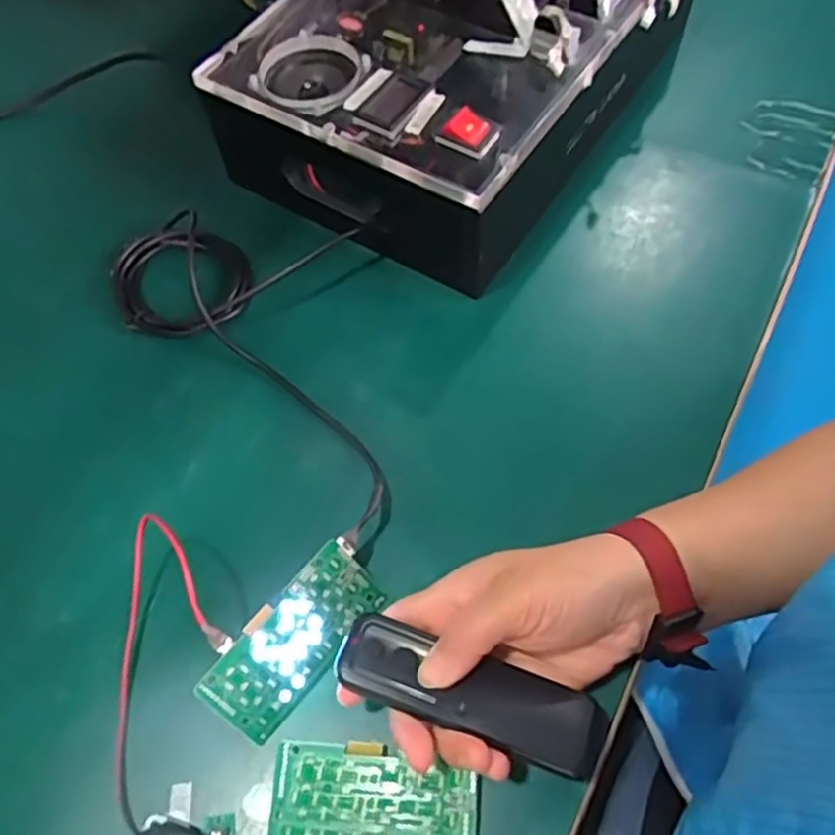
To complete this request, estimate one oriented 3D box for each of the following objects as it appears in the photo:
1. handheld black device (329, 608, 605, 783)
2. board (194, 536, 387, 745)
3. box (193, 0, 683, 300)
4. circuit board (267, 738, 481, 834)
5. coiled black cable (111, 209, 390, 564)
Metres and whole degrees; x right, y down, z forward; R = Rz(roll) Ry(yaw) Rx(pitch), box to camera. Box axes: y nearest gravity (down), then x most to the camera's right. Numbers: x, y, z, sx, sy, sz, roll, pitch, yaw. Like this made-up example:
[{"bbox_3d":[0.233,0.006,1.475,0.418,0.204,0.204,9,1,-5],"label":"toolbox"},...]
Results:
[{"bbox_3d":[0.024,0.123,0.321,0.120,0.012,0.034,18,63,8],"label":"handheld black device"},{"bbox_3d":[-0.059,0.110,0.360,0.096,0.004,0.047,-47,112,-20],"label":"board"},{"bbox_3d":[0.037,-0.310,0.440,0.224,0.307,0.323,34,68,19],"label":"box"},{"bbox_3d":[-0.020,0.176,0.331,0.094,0.007,0.047,4,62,4],"label":"circuit board"},{"bbox_3d":[-0.071,-0.060,0.462,0.266,0.026,0.157,41,70,21],"label":"coiled black cable"}]

